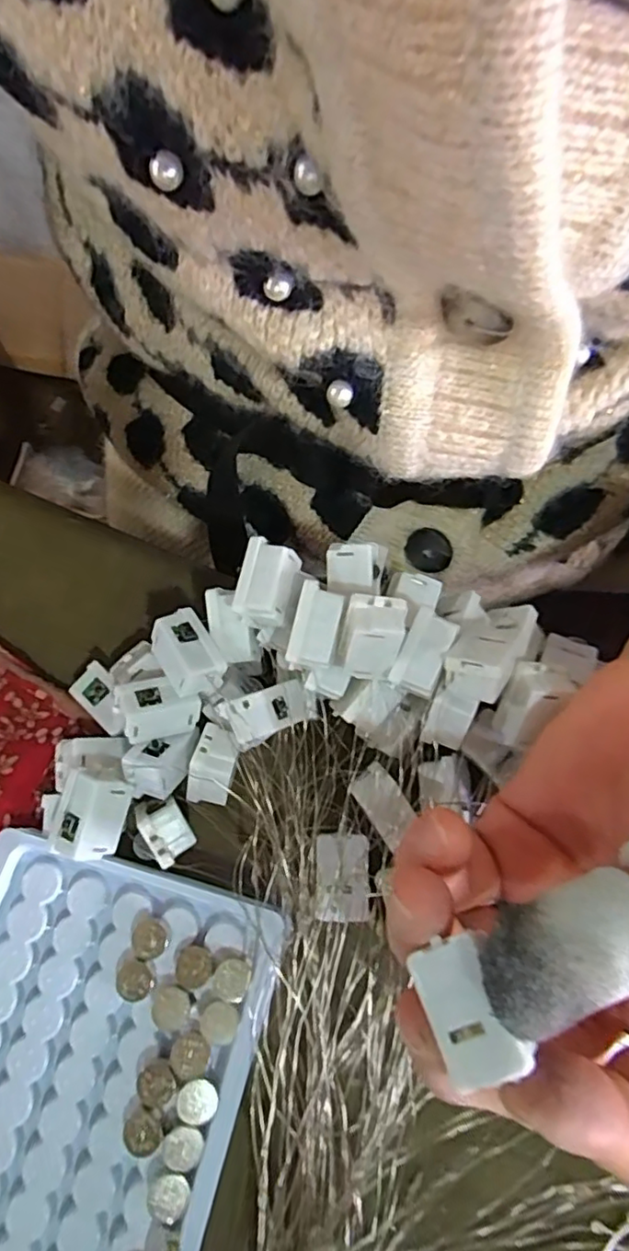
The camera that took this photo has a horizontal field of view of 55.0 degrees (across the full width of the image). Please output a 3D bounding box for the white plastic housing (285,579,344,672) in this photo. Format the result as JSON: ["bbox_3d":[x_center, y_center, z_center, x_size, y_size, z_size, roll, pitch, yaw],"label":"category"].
[{"bbox_3d":[0.000,0.000,0.182,0.014,0.005,0.026,13,74,5],"label":"white plastic housing"}]

